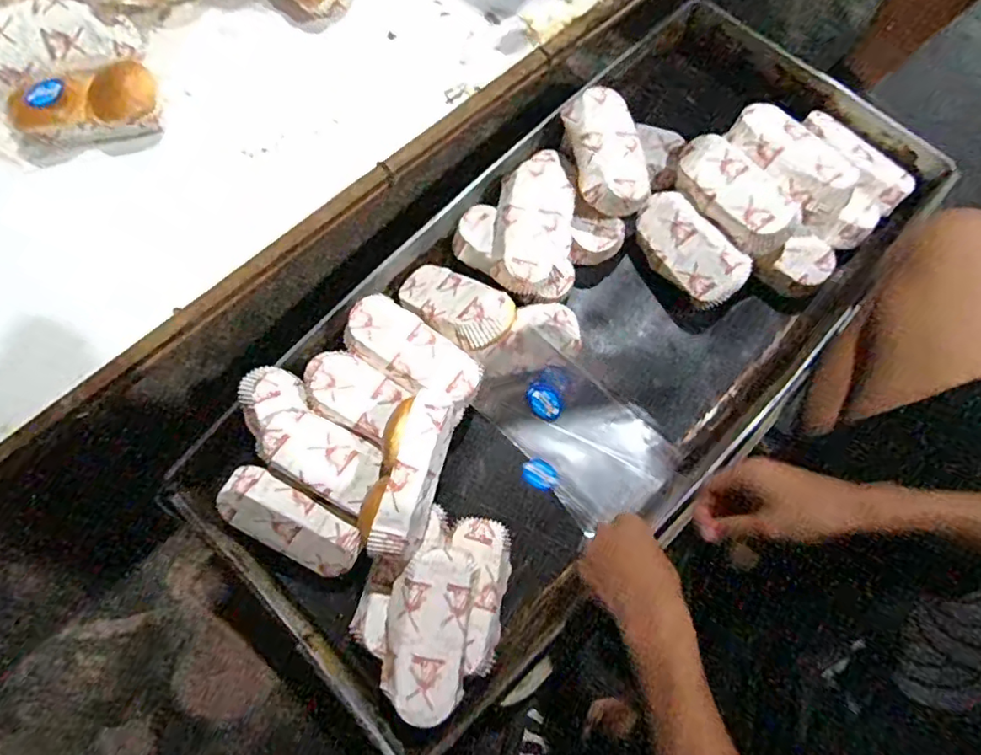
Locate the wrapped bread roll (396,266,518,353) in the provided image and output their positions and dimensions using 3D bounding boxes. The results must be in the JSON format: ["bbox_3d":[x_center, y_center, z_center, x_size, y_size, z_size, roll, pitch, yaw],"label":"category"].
[{"bbox_3d":[-0.038,-0.076,0.593,0.139,0.049,0.071,32,76,40],"label":"wrapped bread roll"}]

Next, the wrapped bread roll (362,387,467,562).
[{"bbox_3d":[-0.069,0.082,0.494,0.056,0.068,0.136,20,77,7],"label":"wrapped bread roll"}]

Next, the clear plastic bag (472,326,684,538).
[{"bbox_3d":[0.085,0.050,0.598,0.211,0.058,0.122,40,80,9],"label":"clear plastic bag"}]

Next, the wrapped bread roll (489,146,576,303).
[{"bbox_3d":[0.052,-0.166,0.607,0.090,0.059,0.168,4,75,3],"label":"wrapped bread roll"}]

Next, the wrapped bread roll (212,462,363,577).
[{"bbox_3d":[-0.189,0.137,0.539,0.133,0.029,0.063,33,114,-11],"label":"wrapped bread roll"}]

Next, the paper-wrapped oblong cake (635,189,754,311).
[{"bbox_3d":[0.219,-0.139,0.629,0.072,0.042,0.136,-49,65,22],"label":"paper-wrapped oblong cake"}]

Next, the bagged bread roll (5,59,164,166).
[{"bbox_3d":[-0.403,-0.266,0.568,0.152,0.054,0.081,-7,75,0],"label":"bagged bread roll"}]

